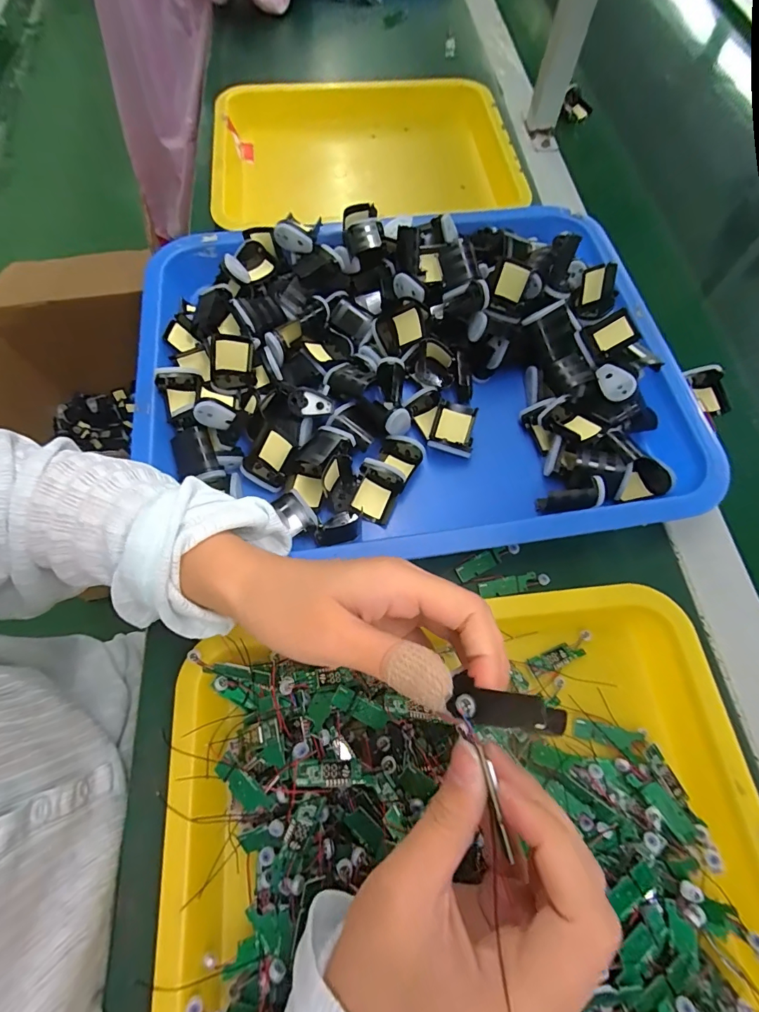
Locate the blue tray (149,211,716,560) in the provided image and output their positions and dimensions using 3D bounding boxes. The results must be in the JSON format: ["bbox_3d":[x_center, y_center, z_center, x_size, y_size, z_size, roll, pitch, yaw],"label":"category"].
[{"bbox_3d":[0.026,-0.117,0.359,0.423,0.075,0.327,-7,68,-4],"label":"blue tray"}]

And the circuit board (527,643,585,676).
[{"bbox_3d":[0.122,0.104,0.289,0.041,0.004,0.013,-19,69,-9],"label":"circuit board"}]

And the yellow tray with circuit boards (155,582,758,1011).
[{"bbox_3d":[0.053,0.188,0.233,0.328,0.043,0.255,-6,68,-4],"label":"yellow tray with circuit boards"}]

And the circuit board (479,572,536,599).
[{"bbox_3d":[0.095,0.060,0.315,0.042,0.005,0.012,-11,68,-6],"label":"circuit board"}]

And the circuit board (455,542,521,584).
[{"bbox_3d":[0.082,0.041,0.323,0.052,0.004,0.013,-25,70,-11],"label":"circuit board"}]

